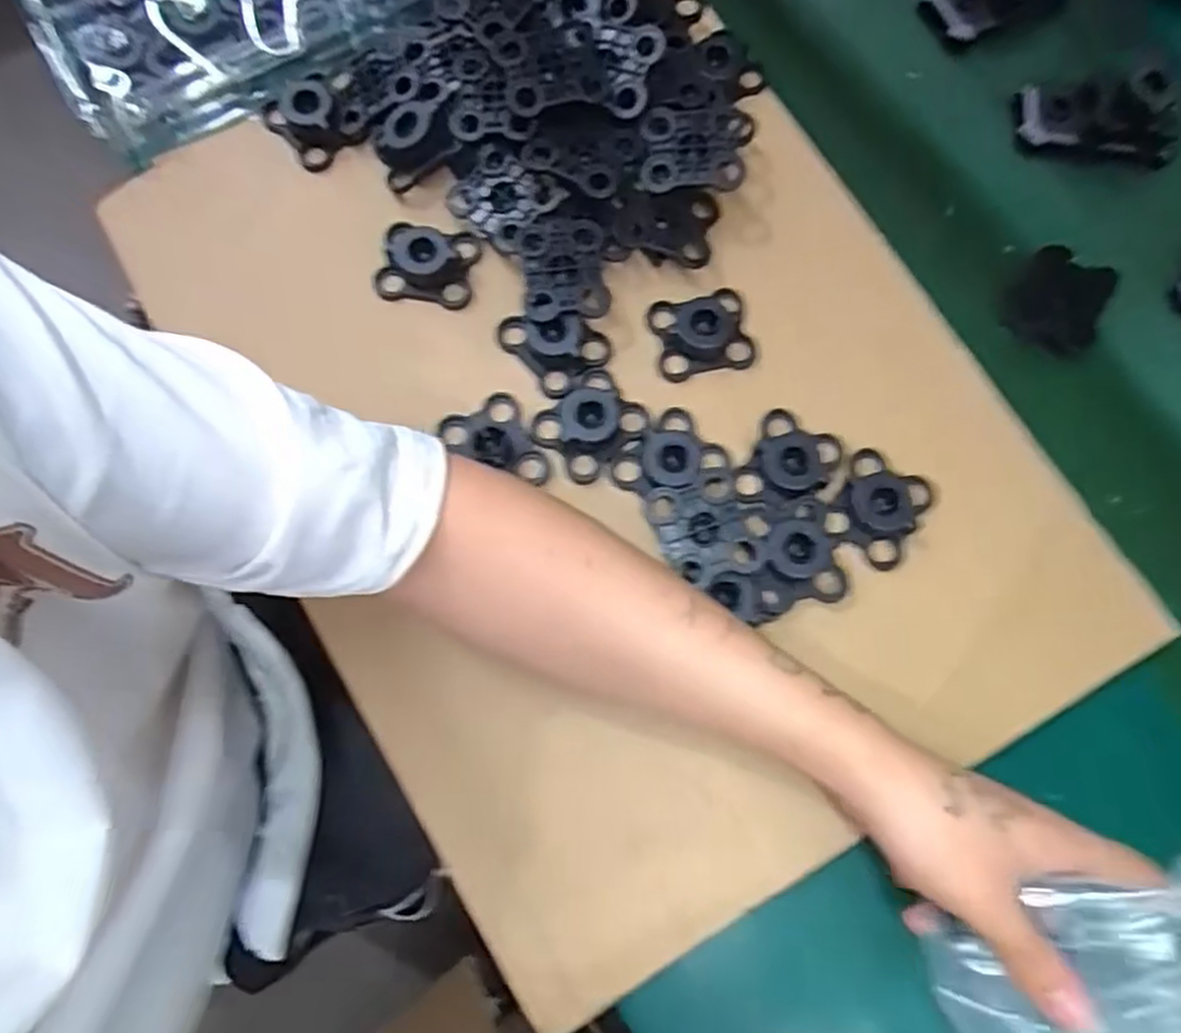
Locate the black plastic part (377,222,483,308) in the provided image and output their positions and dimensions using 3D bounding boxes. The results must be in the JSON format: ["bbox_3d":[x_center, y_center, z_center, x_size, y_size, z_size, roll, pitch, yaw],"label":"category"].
[{"bbox_3d":[-0.098,-0.153,0.433,0.057,0.018,0.046,11,77,2],"label":"black plastic part"}]

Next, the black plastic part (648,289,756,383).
[{"bbox_3d":[0.066,-0.109,0.426,0.055,0.018,0.048,-9,77,-3],"label":"black plastic part"}]

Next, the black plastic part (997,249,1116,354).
[{"bbox_3d":[0.285,-0.133,0.445,0.057,0.014,0.063,26,78,5],"label":"black plastic part"}]

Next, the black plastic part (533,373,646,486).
[{"bbox_3d":[0.000,-0.053,0.410,0.056,0.016,0.048,-41,81,-9],"label":"black plastic part"}]

